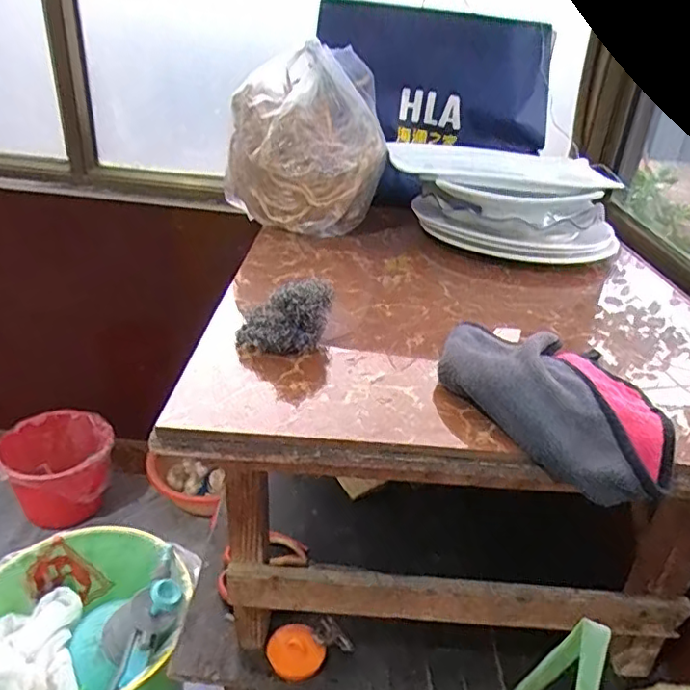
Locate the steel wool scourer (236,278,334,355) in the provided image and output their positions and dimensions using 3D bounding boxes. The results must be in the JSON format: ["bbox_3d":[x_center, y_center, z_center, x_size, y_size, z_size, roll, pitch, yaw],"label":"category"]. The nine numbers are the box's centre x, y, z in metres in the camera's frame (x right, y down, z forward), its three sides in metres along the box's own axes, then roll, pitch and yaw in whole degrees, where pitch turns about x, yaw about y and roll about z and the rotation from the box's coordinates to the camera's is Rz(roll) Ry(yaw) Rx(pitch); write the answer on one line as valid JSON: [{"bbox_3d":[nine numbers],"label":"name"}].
[{"bbox_3d":[-0.052,-0.022,0.508,0.080,0.062,0.043,3,29,-4],"label":"steel wool scourer"}]

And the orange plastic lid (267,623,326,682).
[{"bbox_3d":[-0.050,0.302,0.578,0.050,0.013,0.052,4,29,-2],"label":"orange plastic lid"}]

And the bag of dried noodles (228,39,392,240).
[{"bbox_3d":[-0.057,-0.285,0.816,0.201,0.216,0.175,-1,30,-10],"label":"bag of dried noodles"}]

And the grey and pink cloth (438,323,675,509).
[{"bbox_3d":[0.154,0.033,0.442,0.189,0.048,0.126,26,36,32],"label":"grey and pink cloth"}]

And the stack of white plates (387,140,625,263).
[{"bbox_3d":[0.228,-0.212,0.843,0.265,0.091,0.283,2,29,-5],"label":"stack of white plates"}]

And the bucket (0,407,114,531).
[{"bbox_3d":[-0.528,0.228,1.088,0.188,0.134,0.179,4,29,-2],"label":"bucket"}]

